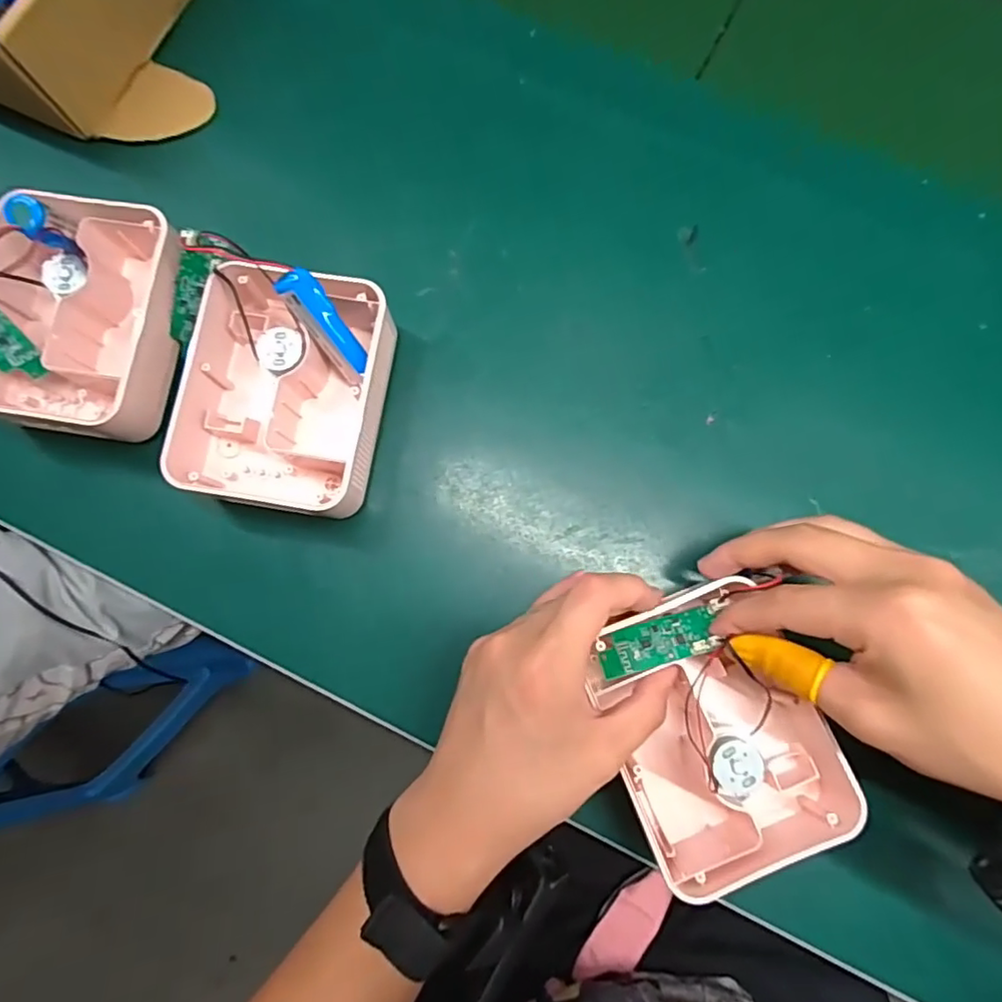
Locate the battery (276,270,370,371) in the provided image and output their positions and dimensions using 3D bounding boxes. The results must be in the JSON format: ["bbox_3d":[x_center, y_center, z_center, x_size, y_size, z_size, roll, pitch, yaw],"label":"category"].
[{"bbox_3d":[-0.093,-0.094,0.318,0.018,0.065,0.019,-42,39,-9],"label":"battery"}]

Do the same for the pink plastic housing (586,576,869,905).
[{"bbox_3d":[0.106,0.115,0.292,0.104,0.047,0.132,-22,79,-5],"label":"pink plastic housing"}]

